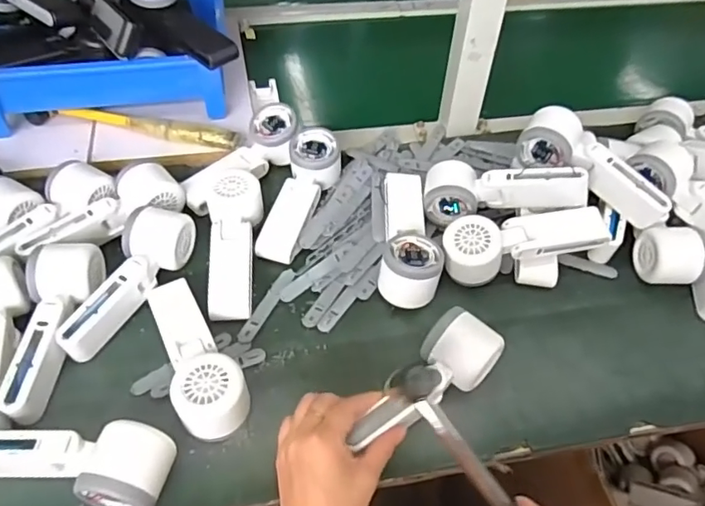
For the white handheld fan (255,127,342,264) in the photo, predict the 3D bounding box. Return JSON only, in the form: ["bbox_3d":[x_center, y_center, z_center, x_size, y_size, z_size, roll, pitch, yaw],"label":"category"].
[{"bbox_3d":[-0.060,-0.062,0.615,0.053,0.039,0.163,17,69,11],"label":"white handheld fan"}]

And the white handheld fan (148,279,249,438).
[{"bbox_3d":[-0.143,0.085,0.481,0.054,0.049,0.169,-23,55,-20],"label":"white handheld fan"}]

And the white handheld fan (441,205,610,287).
[{"bbox_3d":[0.175,-0.005,0.565,0.171,0.057,0.058,-7,51,-9],"label":"white handheld fan"}]

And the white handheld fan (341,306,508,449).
[{"bbox_3d":[0.062,0.110,0.463,0.158,0.042,0.058,-34,59,-28],"label":"white handheld fan"}]

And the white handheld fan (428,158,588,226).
[{"bbox_3d":[0.163,-0.069,0.593,0.168,0.051,0.060,-1,46,17],"label":"white handheld fan"}]

